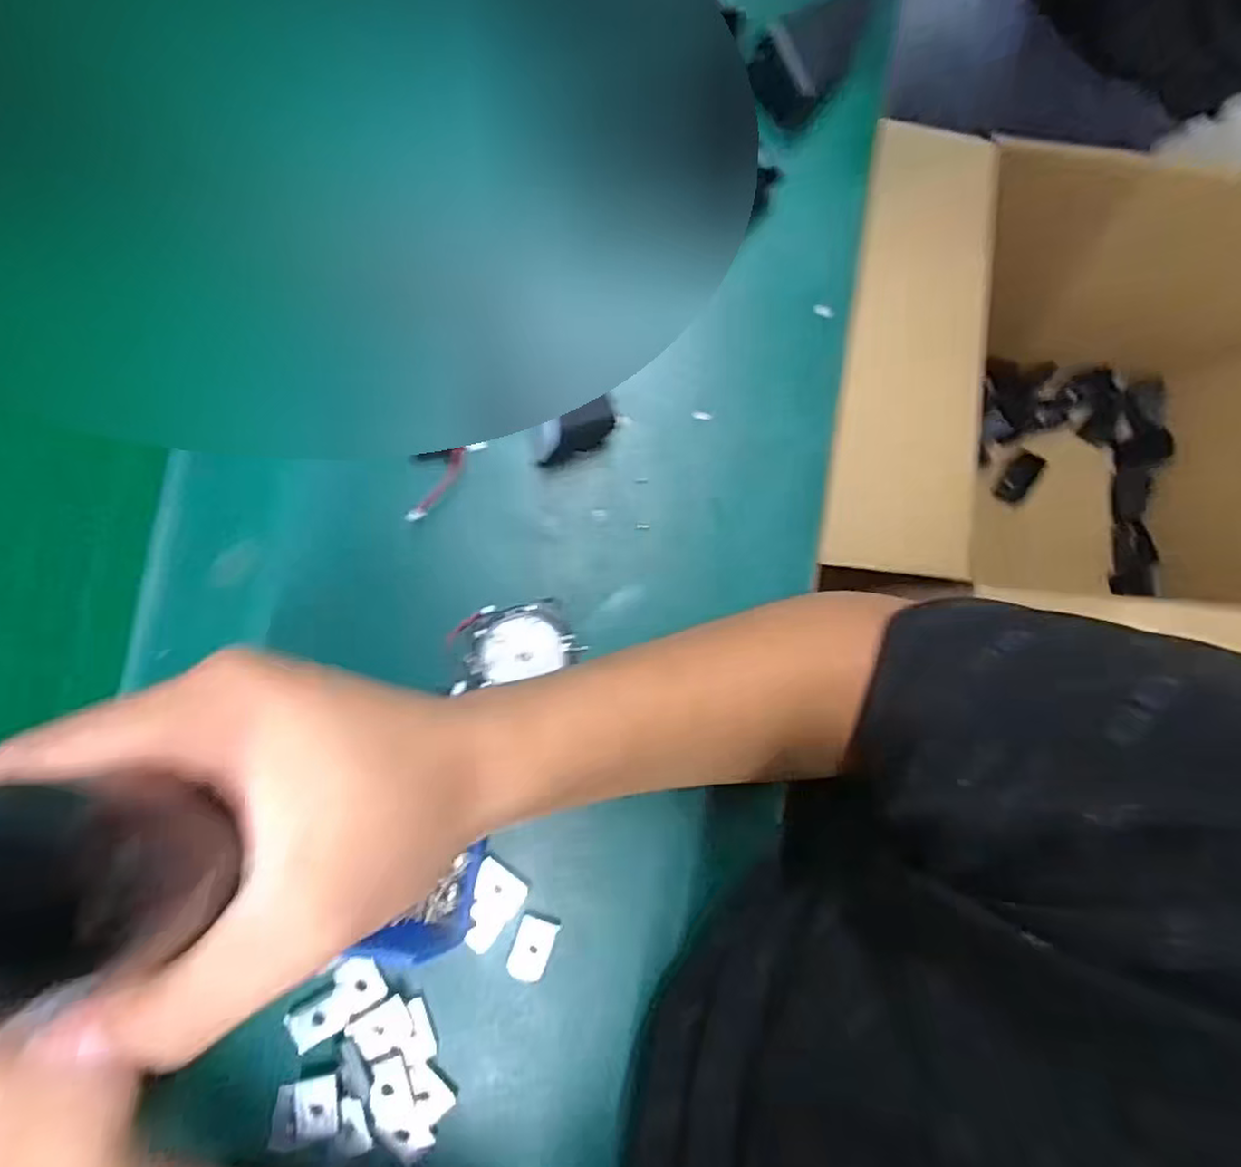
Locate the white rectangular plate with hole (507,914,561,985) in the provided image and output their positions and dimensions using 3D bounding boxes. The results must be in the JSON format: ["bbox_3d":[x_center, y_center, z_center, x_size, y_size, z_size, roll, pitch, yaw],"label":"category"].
[{"bbox_3d":[-0.047,0.192,0.349,0.021,0.008,0.034,21,85,-4],"label":"white rectangular plate with hole"}]

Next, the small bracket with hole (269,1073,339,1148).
[{"bbox_3d":[-0.154,0.257,0.327,0.030,0.005,0.026,-6,80,-8],"label":"small bracket with hole"}]

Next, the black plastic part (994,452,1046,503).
[{"bbox_3d":[0.558,-0.148,0.940,0.043,0.008,0.072,30,101,2],"label":"black plastic part"}]

